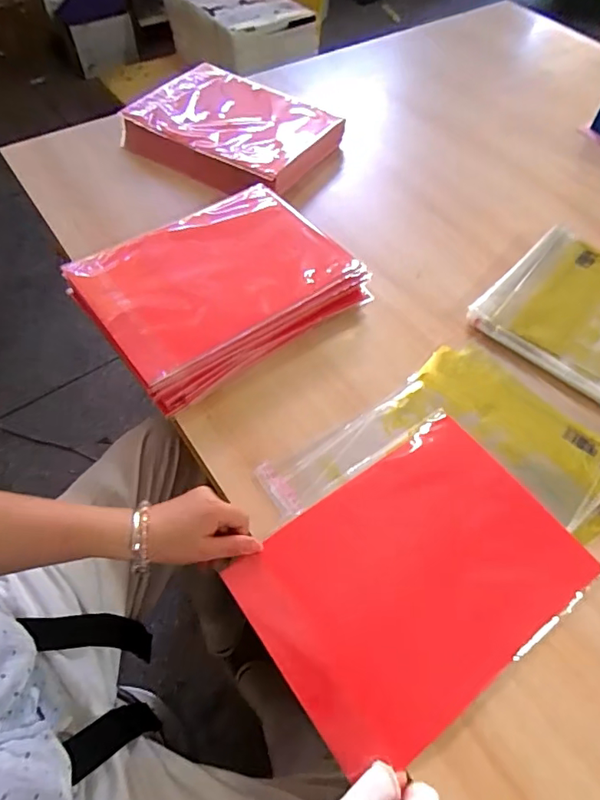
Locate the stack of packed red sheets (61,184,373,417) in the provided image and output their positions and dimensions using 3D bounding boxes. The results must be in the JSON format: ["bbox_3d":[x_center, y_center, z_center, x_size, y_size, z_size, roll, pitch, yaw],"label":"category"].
[{"bbox_3d":[-0.103,-0.144,0.636,0.305,0.050,0.237,-32,63,-21],"label":"stack of packed red sheets"}]

